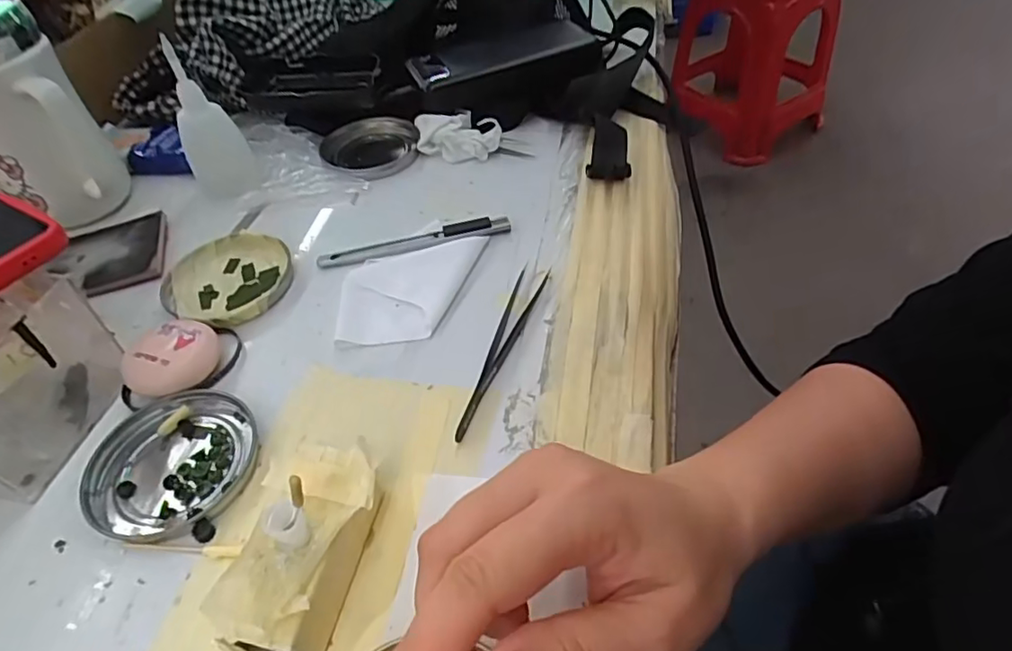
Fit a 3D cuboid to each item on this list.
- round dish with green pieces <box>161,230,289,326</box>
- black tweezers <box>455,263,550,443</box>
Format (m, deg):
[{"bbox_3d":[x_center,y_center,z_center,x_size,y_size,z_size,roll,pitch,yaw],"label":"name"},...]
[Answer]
[{"bbox_3d":[-0.174,-0.031,0.381,0.082,0.010,0.073,18,52,20],"label":"round dish with green pieces"},{"bbox_3d":[-0.004,0.010,0.329,0.017,0.006,0.124,14,51,17],"label":"black tweezers"}]

